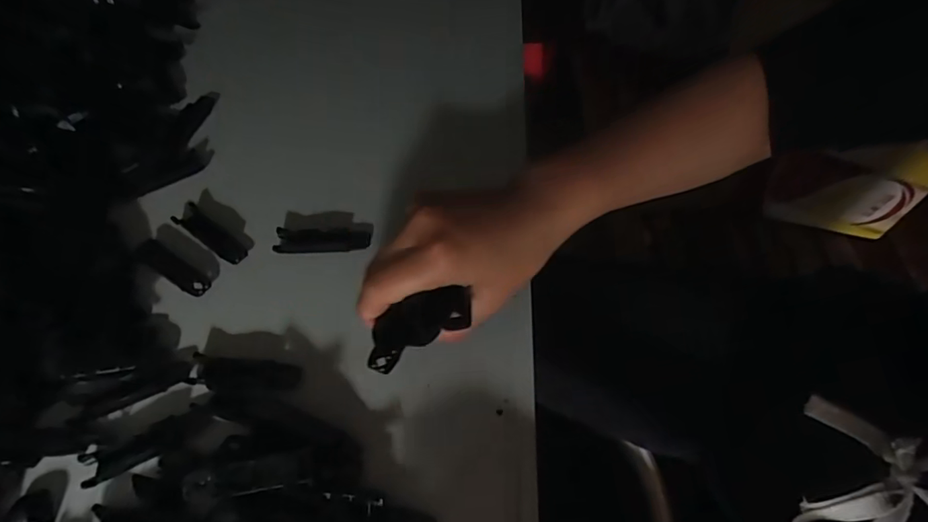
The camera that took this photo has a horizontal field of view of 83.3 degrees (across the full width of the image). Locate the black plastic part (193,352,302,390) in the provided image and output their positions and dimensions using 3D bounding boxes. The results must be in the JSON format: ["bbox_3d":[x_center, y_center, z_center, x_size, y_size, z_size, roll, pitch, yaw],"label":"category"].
[{"bbox_3d":[-0.130,0.067,0.310,0.062,0.011,0.019,4,56,1],"label":"black plastic part"}]

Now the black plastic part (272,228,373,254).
[{"bbox_3d":[-0.099,-0.014,0.364,0.065,0.010,0.018,1,56,-1],"label":"black plastic part"}]

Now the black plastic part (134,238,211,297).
[{"bbox_3d":[-0.198,0.005,0.353,0.068,0.006,0.018,30,60,18],"label":"black plastic part"}]

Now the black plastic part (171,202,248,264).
[{"bbox_3d":[-0.176,-0.017,0.364,0.063,0.010,0.017,35,61,20],"label":"black plastic part"}]

